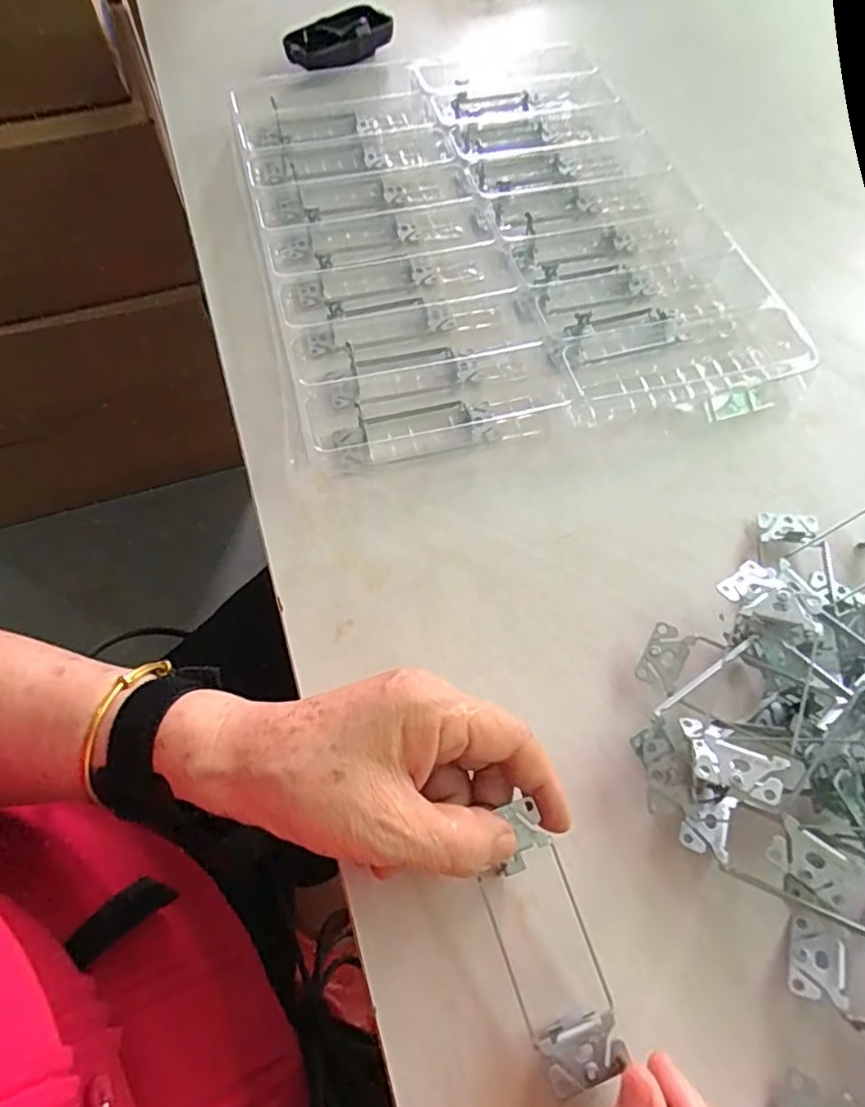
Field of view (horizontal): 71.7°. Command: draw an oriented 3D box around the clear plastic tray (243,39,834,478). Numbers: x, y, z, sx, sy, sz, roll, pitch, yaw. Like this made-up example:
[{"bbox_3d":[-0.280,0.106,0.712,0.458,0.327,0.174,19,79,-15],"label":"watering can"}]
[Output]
[{"bbox_3d":[0.037,-0.272,0.480,0.345,0.031,0.455,-13,63,-6],"label":"clear plastic tray"}]

